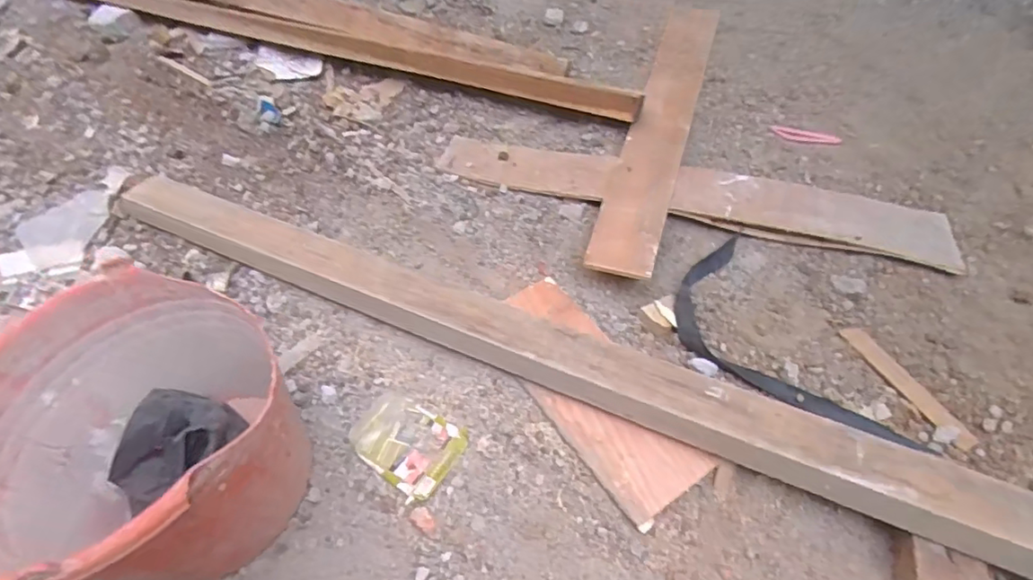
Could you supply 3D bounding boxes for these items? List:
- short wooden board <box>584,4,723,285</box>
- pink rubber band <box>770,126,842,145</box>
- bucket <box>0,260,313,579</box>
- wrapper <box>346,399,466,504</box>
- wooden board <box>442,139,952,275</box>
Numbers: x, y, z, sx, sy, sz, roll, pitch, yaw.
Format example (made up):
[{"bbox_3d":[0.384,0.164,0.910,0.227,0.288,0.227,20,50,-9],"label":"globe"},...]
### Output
[{"bbox_3d":[0.233,-0.280,0.919,0.087,0.020,0.698,11,51,16],"label":"short wooden board"},{"bbox_3d":[0.446,-0.236,0.903,0.101,0.004,0.029,15,56,13],"label":"pink rubber band"},{"bbox_3d":[-0.327,0.139,0.527,0.242,0.208,0.259,-2,54,2],"label":"bucket"},{"bbox_3d":[-0.118,0.162,0.620,0.115,0.009,0.085,26,59,21],"label":"wrapper"},{"bbox_3d":[0.228,-0.138,0.815,0.685,0.029,0.107,12,55,12],"label":"wooden board"}]

